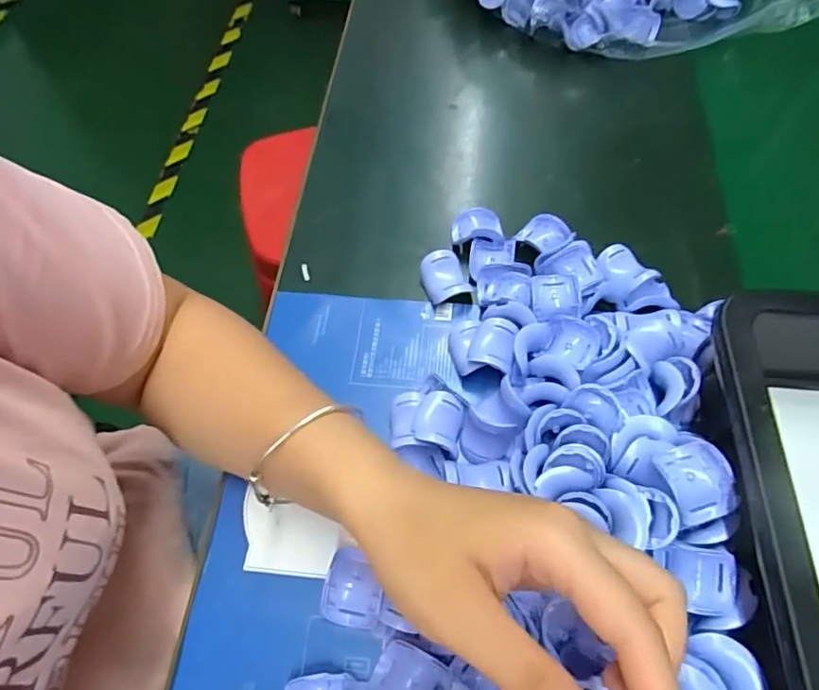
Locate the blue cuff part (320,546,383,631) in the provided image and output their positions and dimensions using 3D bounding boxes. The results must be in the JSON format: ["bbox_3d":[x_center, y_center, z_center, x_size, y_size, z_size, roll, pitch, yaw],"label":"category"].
[{"bbox_3d":[-0.029,0.129,0.291,0.030,0.015,0.037,8,62,5],"label":"blue cuff part"}]

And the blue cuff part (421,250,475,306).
[{"bbox_3d":[0.024,-0.047,0.385,0.029,0.016,0.039,-11,62,-5],"label":"blue cuff part"}]

